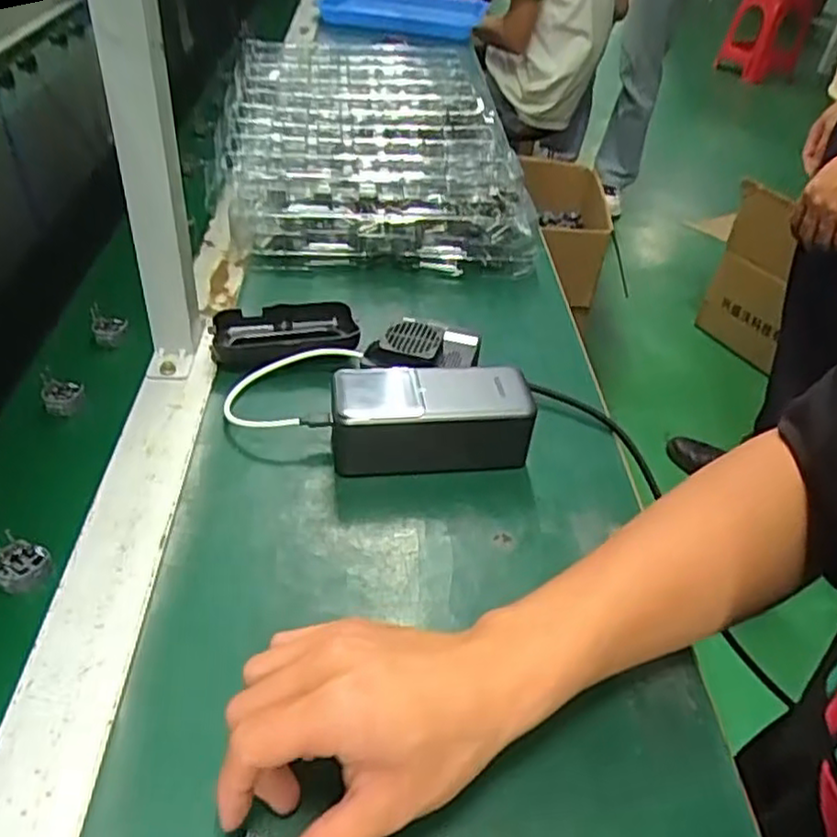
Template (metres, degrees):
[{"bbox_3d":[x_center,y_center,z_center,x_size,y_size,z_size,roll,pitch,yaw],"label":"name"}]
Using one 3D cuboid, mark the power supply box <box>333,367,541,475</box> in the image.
[{"bbox_3d":[0.007,0.002,0.474,0.128,0.055,0.053,-5,43,-12],"label":"power supply box"}]

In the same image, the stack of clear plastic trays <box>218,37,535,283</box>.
[{"bbox_3d":[-0.062,-0.312,0.788,0.292,0.091,0.424,-3,43,-10],"label":"stack of clear plastic trays"}]

